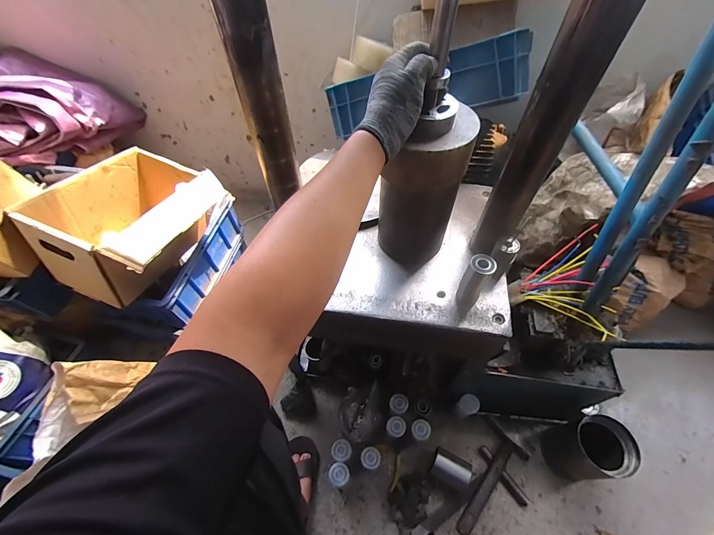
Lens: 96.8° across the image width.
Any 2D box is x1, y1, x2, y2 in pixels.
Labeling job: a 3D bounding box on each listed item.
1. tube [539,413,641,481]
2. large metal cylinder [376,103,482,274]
[{"bbox_3d":[0.527,0.424,0.738,0.113,0.175,0.118,-1,54,1],"label":"tube"},{"bbox_3d":[0.105,-0.118,0.544,0.123,0.256,0.107,15,56,12],"label":"large metal cylinder"}]

